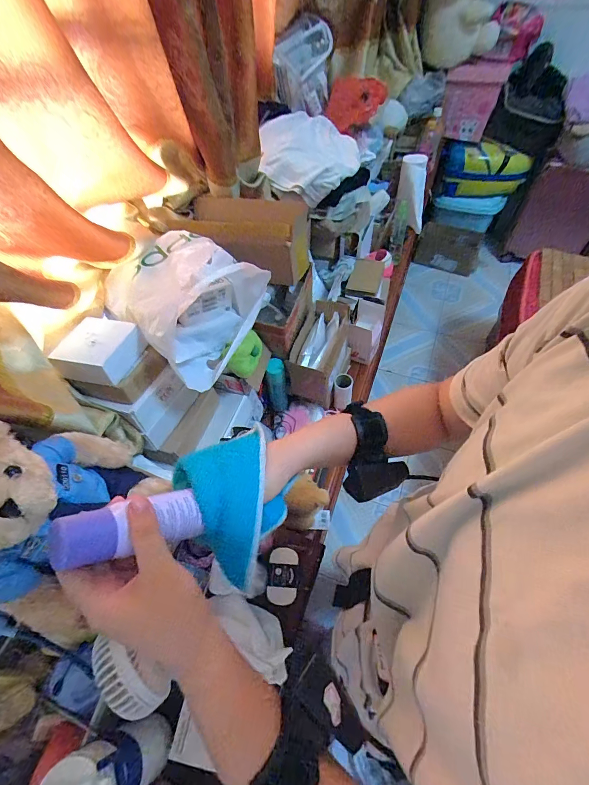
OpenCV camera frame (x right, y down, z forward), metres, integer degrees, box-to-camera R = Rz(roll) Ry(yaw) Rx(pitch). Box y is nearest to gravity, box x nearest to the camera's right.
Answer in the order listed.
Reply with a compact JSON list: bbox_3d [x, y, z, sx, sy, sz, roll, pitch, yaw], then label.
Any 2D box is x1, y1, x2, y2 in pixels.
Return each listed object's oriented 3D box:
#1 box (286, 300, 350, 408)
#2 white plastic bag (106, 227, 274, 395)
[{"bbox_3d":[0.065,-0.088,0.871,0.109,0.164,0.196,13,60,11],"label":"box"},{"bbox_3d":[-0.200,-0.172,0.605,0.257,0.163,0.204,33,65,21],"label":"white plastic bag"}]

